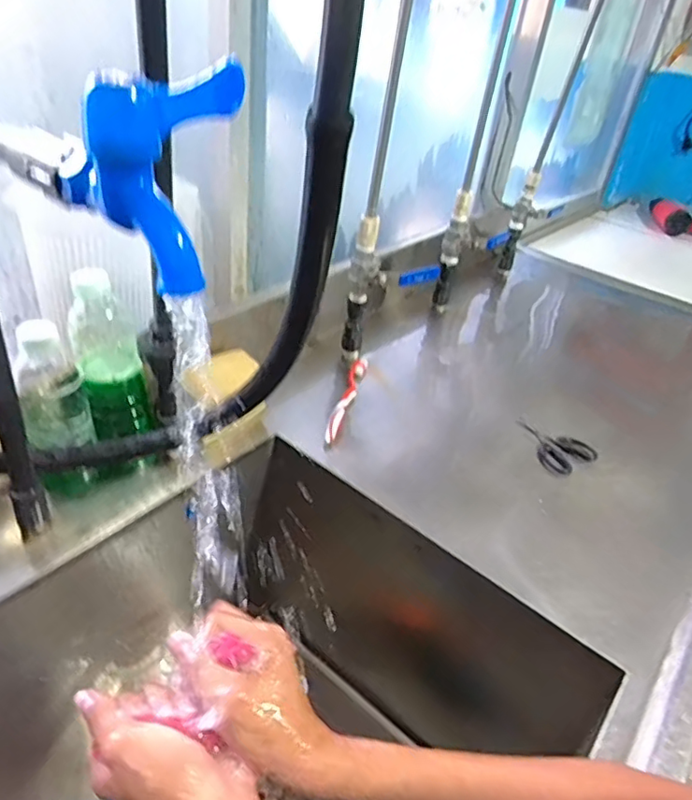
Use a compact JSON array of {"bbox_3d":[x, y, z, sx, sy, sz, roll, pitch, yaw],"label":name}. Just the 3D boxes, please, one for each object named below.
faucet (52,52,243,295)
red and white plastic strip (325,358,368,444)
[{"bbox_3d":[-0.088,-0.102,0.254,0.068,0.082,0.053,16,35,12],"label":"faucet"},{"bbox_3d":[0.001,-0.004,0.757,0.022,0.021,0.183,13,34,7],"label":"red and white plastic strip"}]

